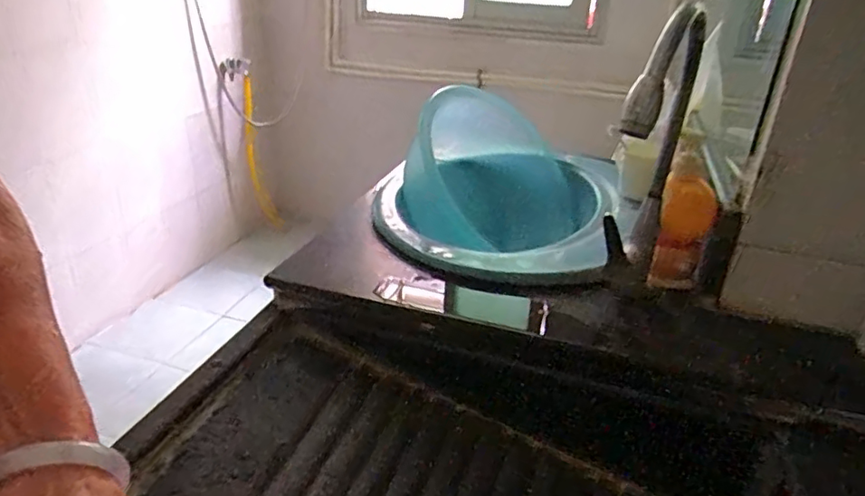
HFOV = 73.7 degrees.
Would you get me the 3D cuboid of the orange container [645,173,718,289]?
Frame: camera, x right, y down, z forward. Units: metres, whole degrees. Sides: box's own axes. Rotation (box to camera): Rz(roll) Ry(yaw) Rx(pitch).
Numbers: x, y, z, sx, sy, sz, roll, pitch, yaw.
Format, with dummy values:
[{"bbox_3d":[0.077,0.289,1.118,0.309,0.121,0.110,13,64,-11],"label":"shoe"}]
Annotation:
[{"bbox_3d":[0.295,-0.016,0.685,0.057,0.131,0.039,14,29,22],"label":"orange container"}]

